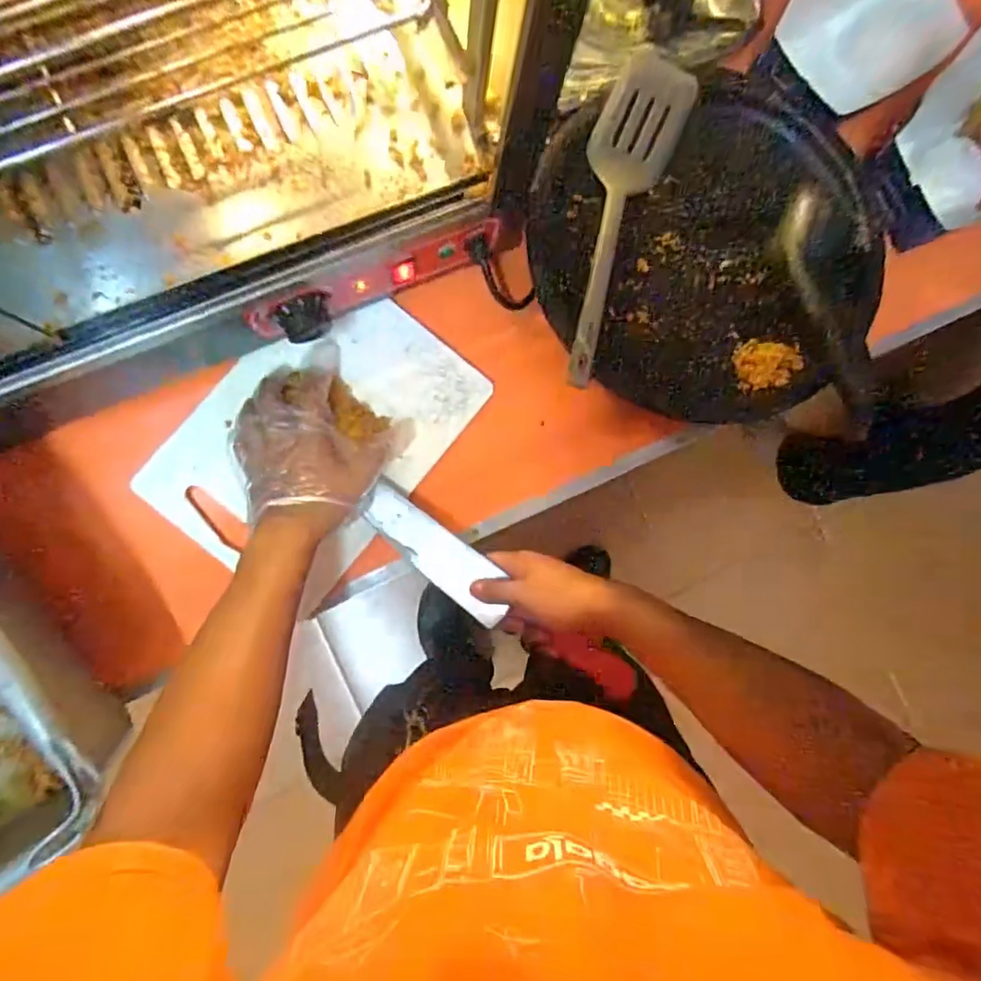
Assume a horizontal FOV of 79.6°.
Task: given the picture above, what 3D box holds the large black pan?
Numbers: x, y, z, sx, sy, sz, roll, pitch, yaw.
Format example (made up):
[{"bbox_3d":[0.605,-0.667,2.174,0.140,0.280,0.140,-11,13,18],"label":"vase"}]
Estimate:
[{"bbox_3d":[0.203,-0.233,0.577,0.317,0.074,0.327,0,87,-5],"label":"large black pan"}]

